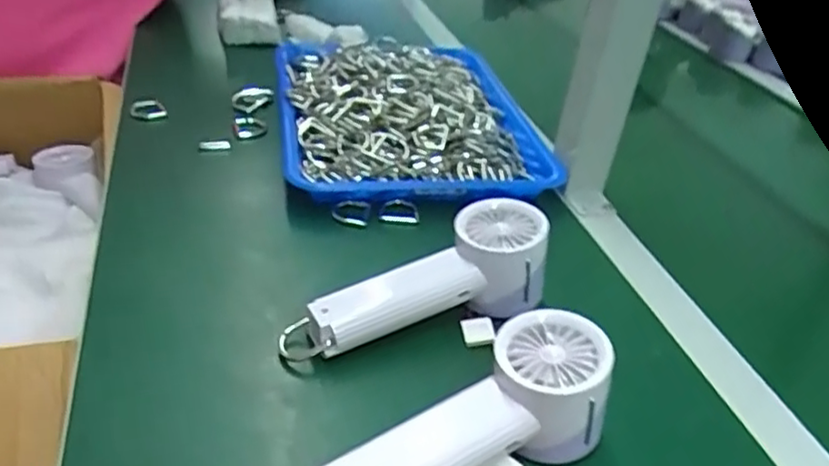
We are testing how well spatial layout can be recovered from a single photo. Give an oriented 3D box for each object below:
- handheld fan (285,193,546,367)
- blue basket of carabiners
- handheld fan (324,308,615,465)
[{"bbox_3d":[0.001,0.039,0.453,0.193,0.058,0.063,-21,42,-13],"label":"handheld fan"},{"bbox_3d":[-0.004,-0.133,0.680,0.264,0.054,0.316,-2,36,-13],"label":"blue basket of carabiners"},{"bbox_3d":[0.021,0.111,0.355,0.195,0.054,0.065,-25,45,-17],"label":"handheld fan"}]

